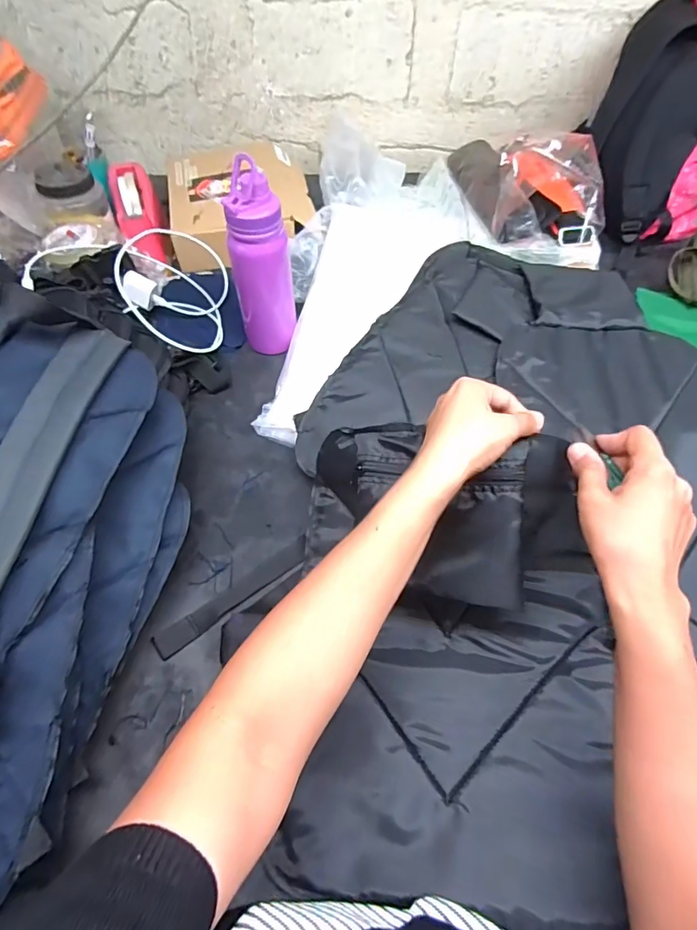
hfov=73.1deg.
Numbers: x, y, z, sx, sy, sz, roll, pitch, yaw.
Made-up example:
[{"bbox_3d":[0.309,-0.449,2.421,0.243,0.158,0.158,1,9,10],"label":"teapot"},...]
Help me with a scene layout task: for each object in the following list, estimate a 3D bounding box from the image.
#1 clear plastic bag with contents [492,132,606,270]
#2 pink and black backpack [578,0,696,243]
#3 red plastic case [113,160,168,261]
[{"bbox_3d":[0.317,-0.413,0.740,0.194,0.162,0.122,-2,56,-1],"label":"clear plastic bag with contents"},{"bbox_3d":[0.571,-0.598,0.799,0.262,0.243,0.345,29,61,18],"label":"pink and black backpack"},{"bbox_3d":[-0.362,-0.440,0.802,0.072,0.067,0.203,-17,76,-11],"label":"red plastic case"}]

